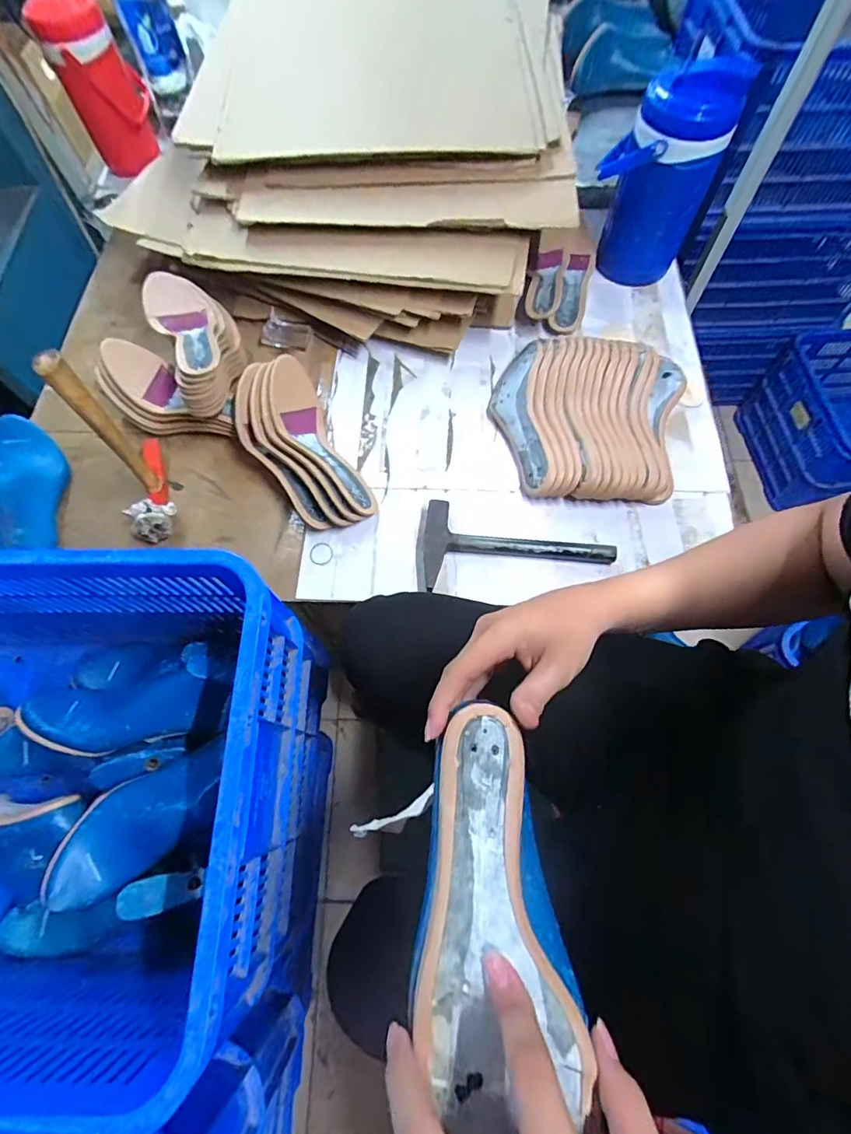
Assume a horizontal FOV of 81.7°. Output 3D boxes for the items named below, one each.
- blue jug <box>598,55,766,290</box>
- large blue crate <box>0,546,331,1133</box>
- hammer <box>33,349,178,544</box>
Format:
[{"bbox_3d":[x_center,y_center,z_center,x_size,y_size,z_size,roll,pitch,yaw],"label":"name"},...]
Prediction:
[{"bbox_3d":[0.325,-0.544,0.705,0.143,0.253,0.137,22,69,11],"label":"blue jug"},{"bbox_3d":[-0.454,0.237,0.533,0.607,0.303,0.408,-1,67,1],"label":"large blue crate"},{"bbox_3d":[-0.365,-0.142,0.564,0.048,0.228,0.154,-20,68,-7],"label":"hammer"}]

